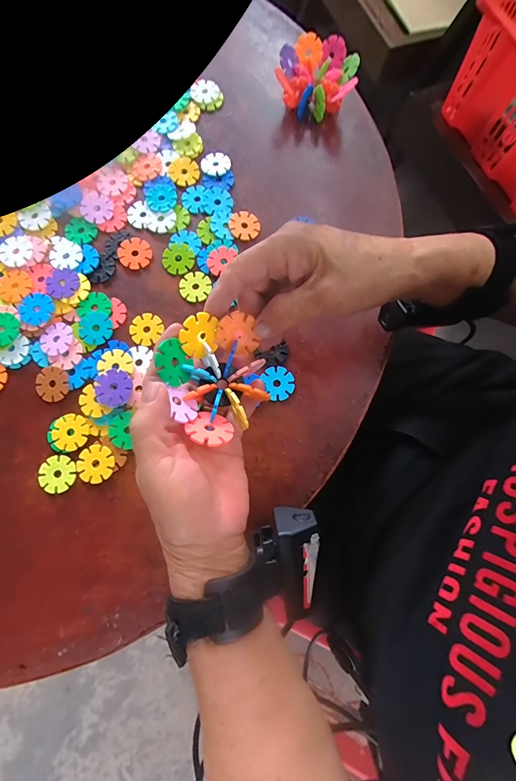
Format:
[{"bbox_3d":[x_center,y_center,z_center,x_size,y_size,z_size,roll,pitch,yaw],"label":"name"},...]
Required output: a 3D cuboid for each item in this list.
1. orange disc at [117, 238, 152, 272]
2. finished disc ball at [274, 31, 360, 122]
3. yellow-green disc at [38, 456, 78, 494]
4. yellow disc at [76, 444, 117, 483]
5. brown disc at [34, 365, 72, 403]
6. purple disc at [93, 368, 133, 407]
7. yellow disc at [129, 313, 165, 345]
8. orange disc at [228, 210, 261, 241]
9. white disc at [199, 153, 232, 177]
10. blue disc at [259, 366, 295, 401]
[{"bbox_3d":[-0.122,-0.136,0.335,0.031,0.004,0.031,0,78,-1],"label":"orange disc"},{"bbox_3d":[0.063,-0.336,0.368,0.082,0.043,0.069,14,78,2],"label":"finished disc ball"},{"bbox_3d":[-0.173,0.072,0.290,0.030,0.004,0.030,0,78,-1],"label":"yellow-green disc"},{"bbox_3d":[-0.141,0.063,0.292,0.033,0.004,0.031,0,78,-1],"label":"yellow disc"},{"bbox_3d":[-0.186,-0.006,0.306,0.030,0.004,0.032,0,78,-1],"label":"brown disc"},{"bbox_3d":[-0.128,-0.002,0.302,0.032,0.006,0.033,0,78,-1],"label":"purple disc"},{"bbox_3d":[-0.105,-0.059,0.320,0.030,0.004,0.030,0,78,-1],"label":"yellow disc"},{"bbox_3d":[-0.014,-0.167,0.341,0.030,0.004,0.031,0,78,-1],"label":"orange disc"},{"bbox_3d":[-0.044,-0.242,0.361,0.031,0.004,0.030,0,78,-1],"label":"white disc"},{"bbox_3d":[0.020,-0.008,0.311,0.027,0.004,0.031,-24,79,-6],"label":"blue disc"}]

